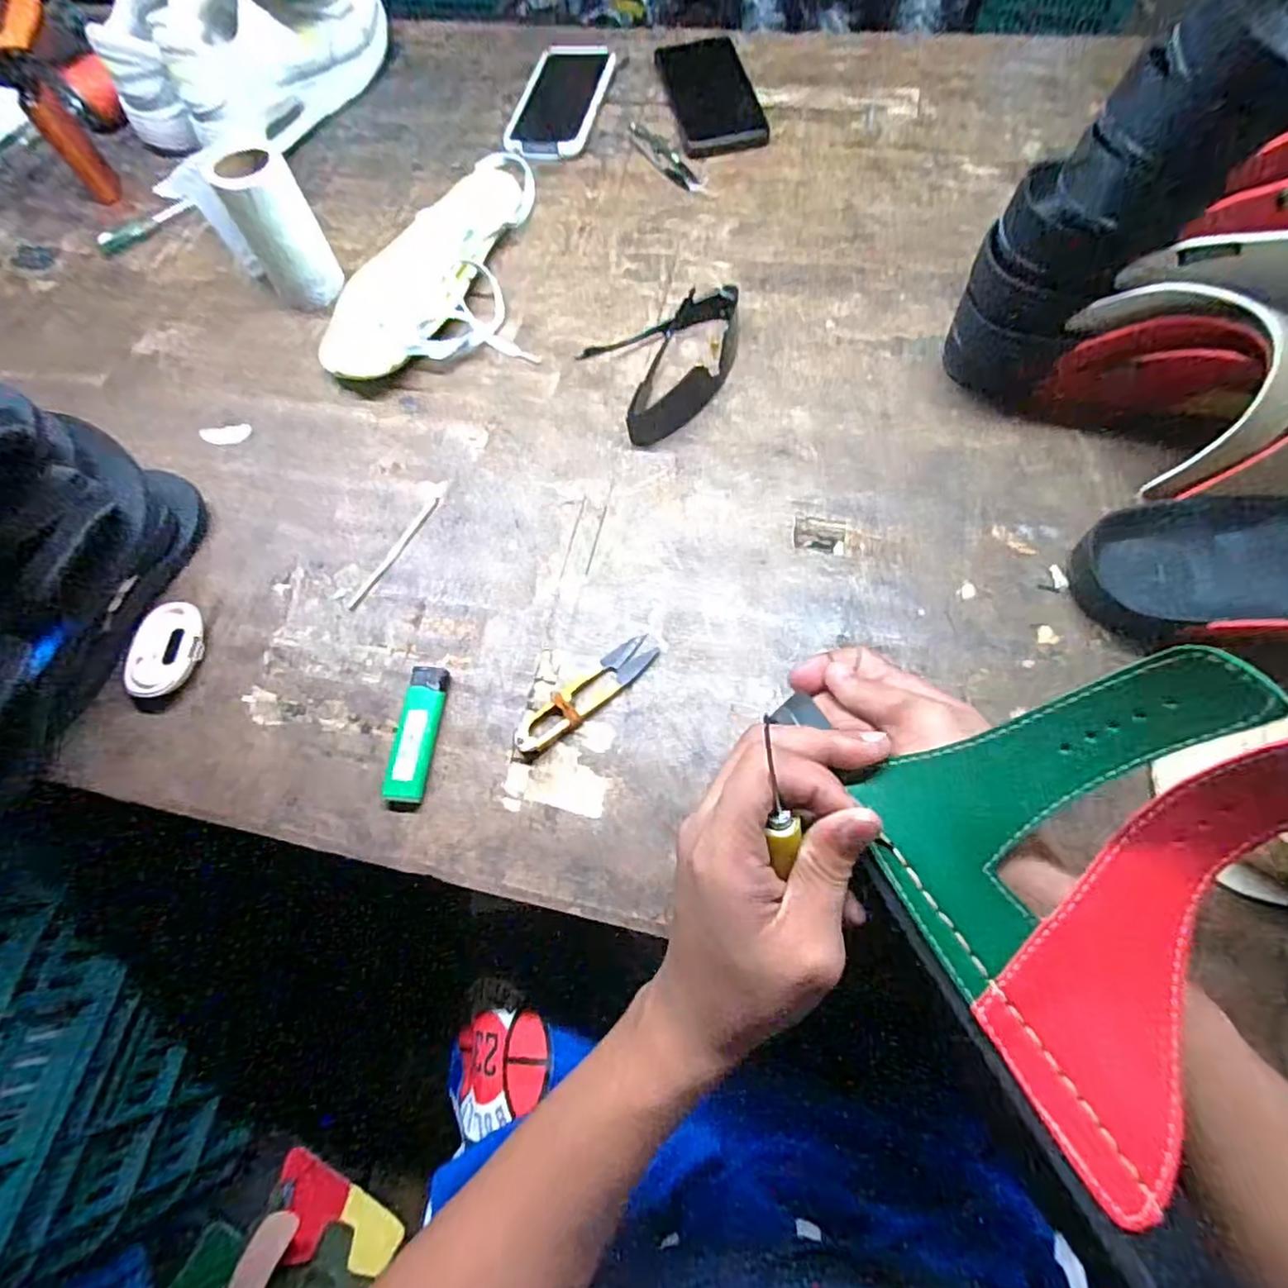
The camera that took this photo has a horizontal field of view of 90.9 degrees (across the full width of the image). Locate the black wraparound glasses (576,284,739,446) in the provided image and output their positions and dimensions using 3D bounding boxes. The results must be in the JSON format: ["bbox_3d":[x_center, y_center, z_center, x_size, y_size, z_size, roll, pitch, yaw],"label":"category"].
[{"bbox_3d":[0.026,-0.215,0.477,0.127,0.033,0.096,-29,69,-11],"label":"black wraparound glasses"}]

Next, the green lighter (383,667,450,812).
[{"bbox_3d":[-0.137,0.055,0.381,0.024,0.011,0.086,4,67,3],"label":"green lighter"}]

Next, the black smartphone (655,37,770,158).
[{"bbox_3d":[0.064,-0.529,0.607,0.074,0.015,0.173,-12,67,-1],"label":"black smartphone"}]

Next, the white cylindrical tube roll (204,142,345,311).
[{"bbox_3d":[-0.291,-0.332,0.509,0.057,0.104,0.054,0,67,1],"label":"white cylindrical tube roll"}]

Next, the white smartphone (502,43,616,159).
[{"bbox_3d":[-0.078,-0.530,0.618,0.076,0.017,0.166,12,67,6],"label":"white smartphone"}]

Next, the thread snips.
[{"bbox_3d":[-0.034,0.030,0.383,0.101,0.008,0.023,-38,70,-11],"label":"thread snips"}]

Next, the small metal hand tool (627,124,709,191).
[{"bbox_3d":[0.018,-0.448,0.582,0.022,0.004,0.116,-28,69,-10],"label":"small metal hand tool"}]

